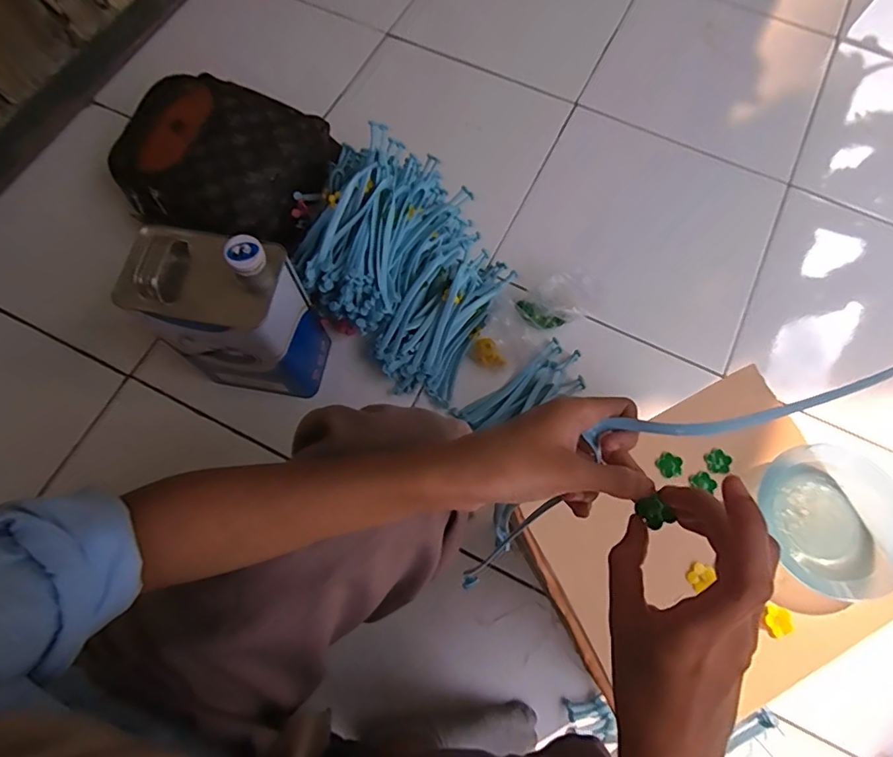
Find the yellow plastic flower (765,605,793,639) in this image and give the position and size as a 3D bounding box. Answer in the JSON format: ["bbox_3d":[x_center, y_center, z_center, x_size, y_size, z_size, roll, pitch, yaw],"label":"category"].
[{"bbox_3d":[0.282,0.207,0.436,0.021,0.008,0.024,8,70,2],"label":"yellow plastic flower"}]

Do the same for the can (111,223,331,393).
[{"bbox_3d":[-0.259,-0.077,0.631,0.170,0.234,0.109,6,70,2],"label":"can"}]

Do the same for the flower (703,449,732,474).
[{"bbox_3d":[0.252,0.077,0.474,0.023,0.005,0.023,0,70,-1],"label":"flower"}]

